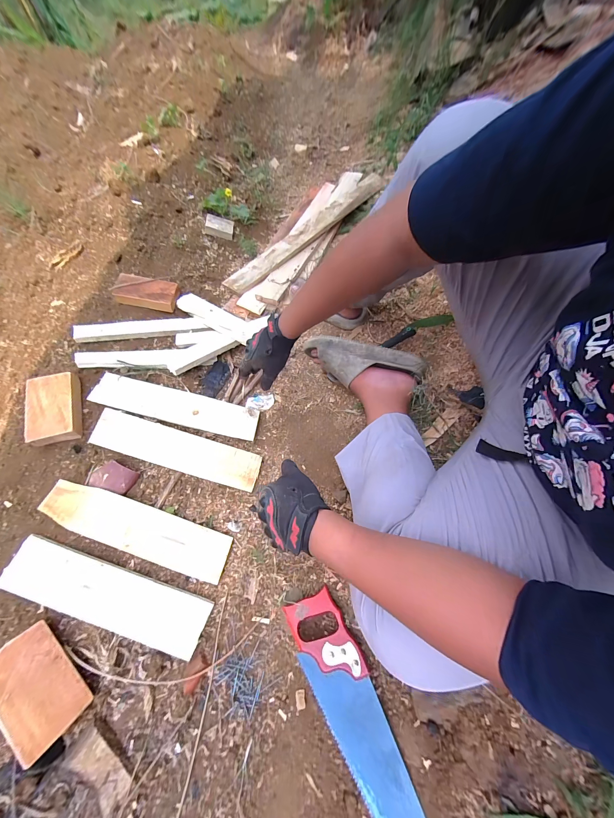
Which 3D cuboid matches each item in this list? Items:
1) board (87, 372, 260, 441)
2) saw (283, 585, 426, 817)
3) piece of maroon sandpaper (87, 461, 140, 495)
[{"bbox_3d":[-0.325,-0.006,0.684,0.397,0.009,0.089,13,72,-4],"label":"board"},{"bbox_3d":[0.094,0.485,0.375,0.086,0.018,0.414,-28,54,-10],"label":"saw"},{"bbox_3d":[-0.433,0.151,0.604,0.094,0.014,0.060,13,70,4],"label":"piece of maroon sandpaper"}]

